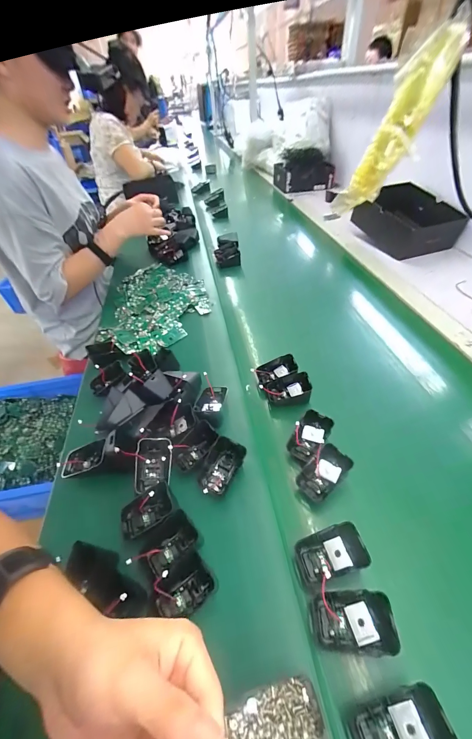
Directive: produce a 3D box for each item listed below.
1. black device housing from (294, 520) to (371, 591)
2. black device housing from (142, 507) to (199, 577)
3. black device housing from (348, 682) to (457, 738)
[{"bbox_3d":[0.100,0.196,0.314,0.071,0.030,0.043,-14,46,-7],"label":"black device housing"},{"bbox_3d":[-0.078,0.198,0.345,0.059,0.021,0.044,-32,51,-22],"label":"black device housing"},{"bbox_3d":[0.128,0.284,0.228,0.069,0.023,0.045,-15,46,-8],"label":"black device housing"}]

